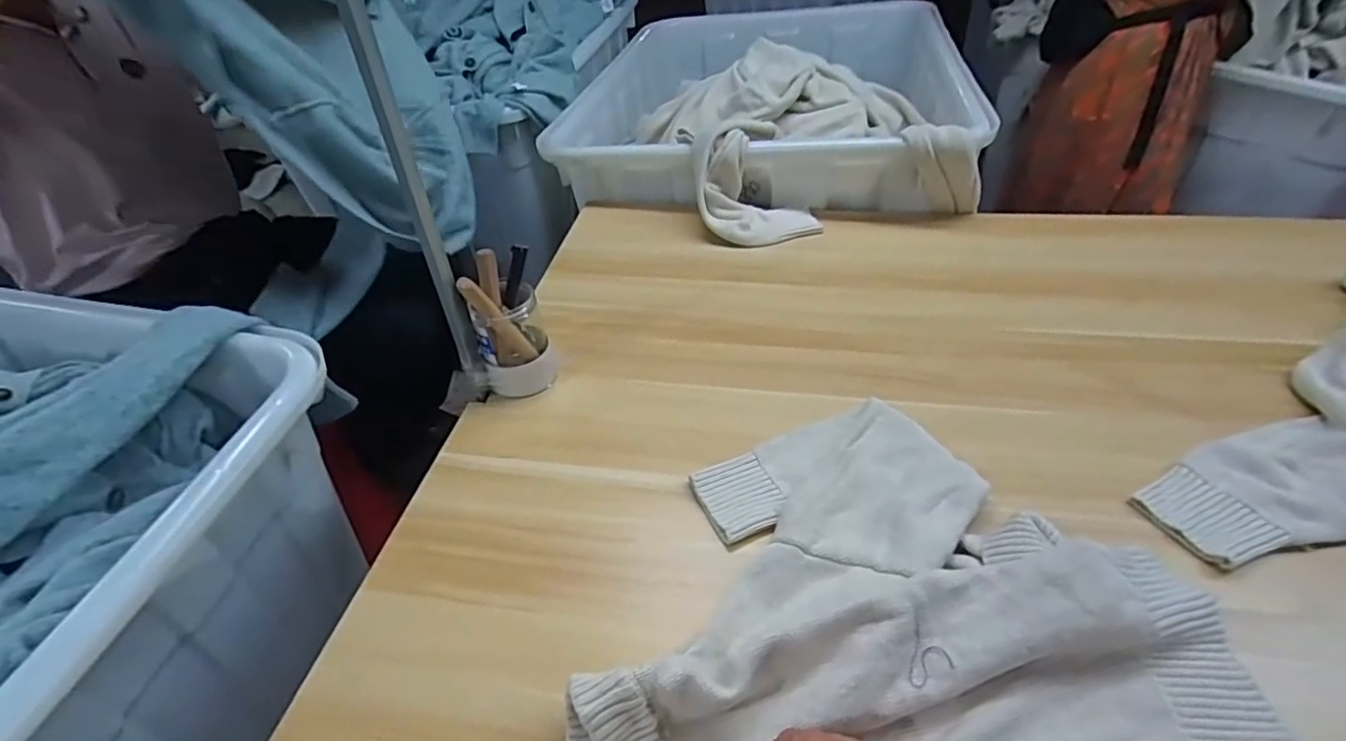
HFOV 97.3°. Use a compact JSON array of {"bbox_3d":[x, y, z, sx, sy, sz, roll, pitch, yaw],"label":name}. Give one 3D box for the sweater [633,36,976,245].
[{"bbox_3d":[0.223,-0.424,1.064,0.486,0.183,0.493,-5,42,-2],"label":"sweater"}]

